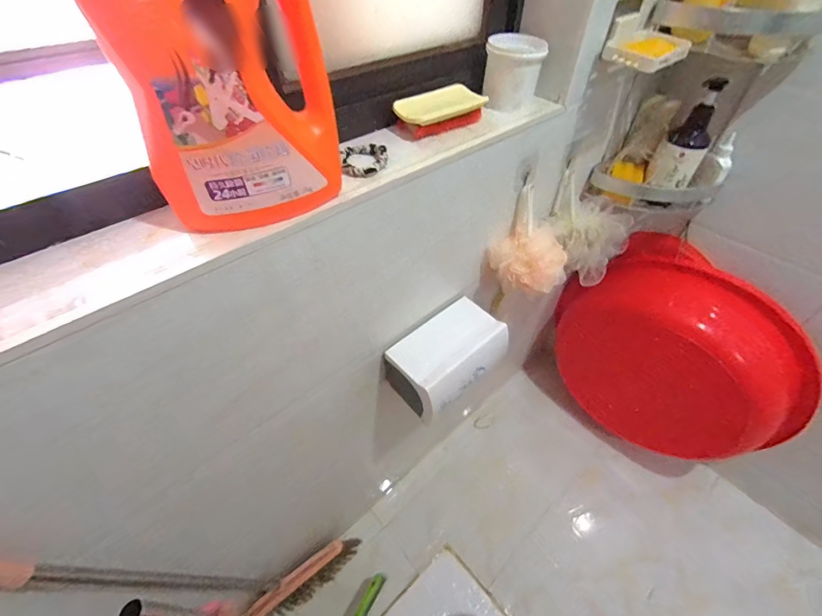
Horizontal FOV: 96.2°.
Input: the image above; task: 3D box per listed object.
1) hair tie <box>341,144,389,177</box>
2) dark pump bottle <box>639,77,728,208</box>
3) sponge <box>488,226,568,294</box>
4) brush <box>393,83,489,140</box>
[{"bbox_3d":[-0.057,-0.183,0.456,0.057,0.013,0.056,-5,49,-5],"label":"hair tie"},{"bbox_3d":[0.539,-0.318,0.735,0.076,0.231,0.072,20,51,16],"label":"dark pump bottle"},{"bbox_3d":[0.223,-0.086,0.703,0.108,0.089,0.118,-17,51,-15],"label":"sponge"},{"bbox_3d":[0.043,-0.284,0.529,0.133,0.033,0.062,-32,56,-25],"label":"brush"}]

